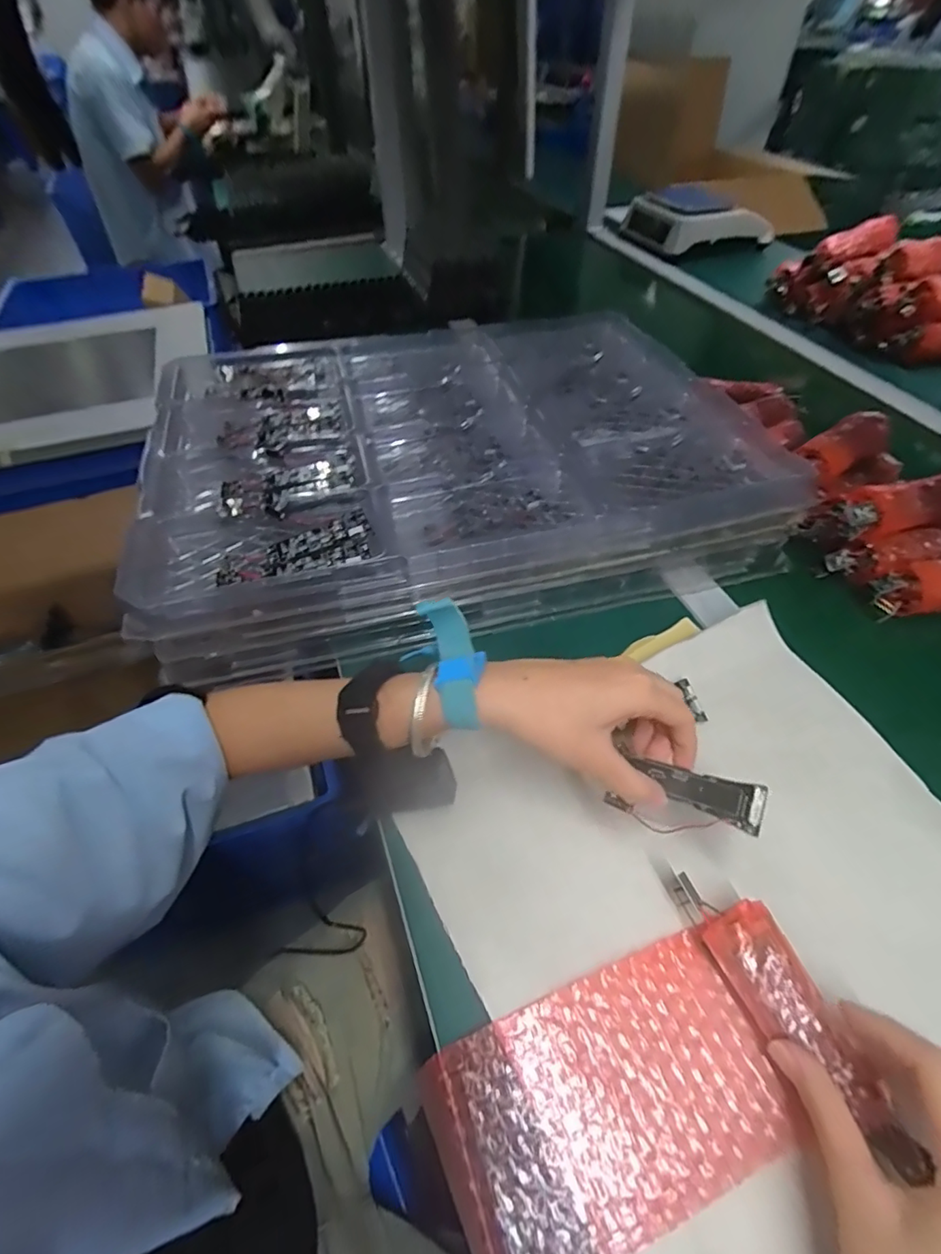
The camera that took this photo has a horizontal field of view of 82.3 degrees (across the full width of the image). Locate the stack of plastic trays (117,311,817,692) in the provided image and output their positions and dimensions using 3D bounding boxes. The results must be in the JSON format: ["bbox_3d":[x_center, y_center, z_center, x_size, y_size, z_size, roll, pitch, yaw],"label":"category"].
[{"bbox_3d":[-0.024,-0.182,0.552,0.531,0.080,0.412,-12,51,-9],"label":"stack of plastic trays"}]

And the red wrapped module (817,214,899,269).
[{"bbox_3d":[0.588,-0.585,0.816,0.111,0.033,0.047,-20,51,8],"label":"red wrapped module"}]

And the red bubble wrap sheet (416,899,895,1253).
[{"bbox_3d":[0.082,0.222,0.262,0.198,0.027,0.095,-22,53,-10],"label":"red bubble wrap sheet"}]

